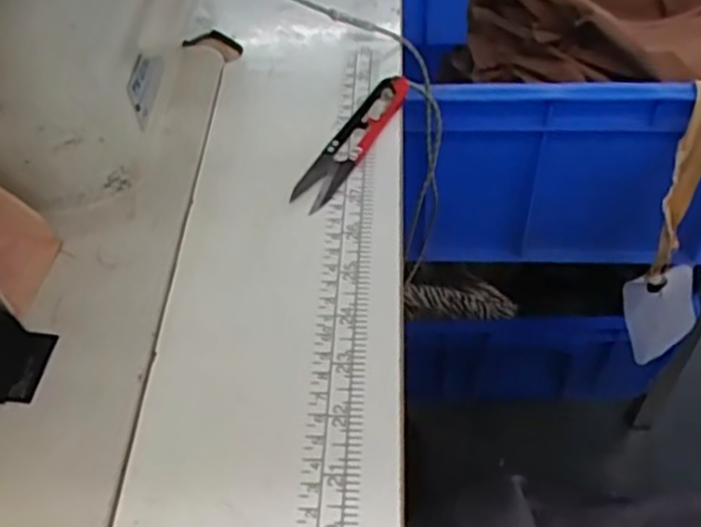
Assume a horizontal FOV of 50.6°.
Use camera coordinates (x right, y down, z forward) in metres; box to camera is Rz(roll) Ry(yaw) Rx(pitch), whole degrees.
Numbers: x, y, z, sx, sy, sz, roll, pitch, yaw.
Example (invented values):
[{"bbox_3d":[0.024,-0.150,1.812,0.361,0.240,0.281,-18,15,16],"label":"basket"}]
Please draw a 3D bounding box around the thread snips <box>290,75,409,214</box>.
[{"bbox_3d":[0.001,-0.070,0.413,0.024,0.013,0.105,24,55,23],"label":"thread snips"}]

